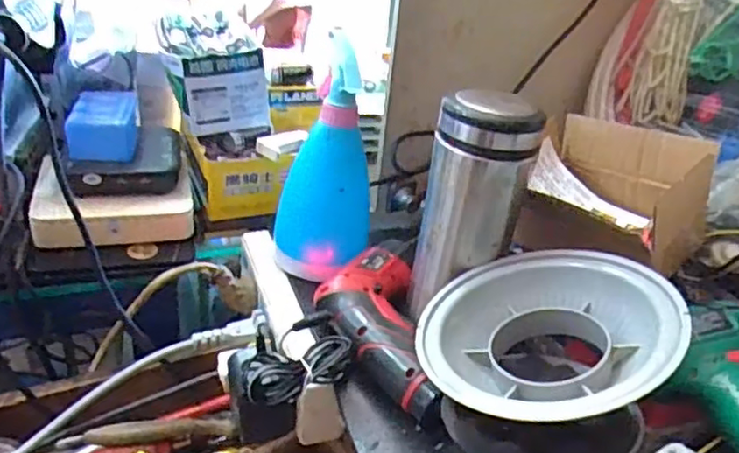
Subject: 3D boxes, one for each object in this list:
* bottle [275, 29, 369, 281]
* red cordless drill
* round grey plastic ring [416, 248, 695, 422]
[{"bbox_3d":[-0.036,-0.050,0.533,0.081,0.181,0.081,4,30,-5],"label":"bottle"},{"bbox_3d":[0.000,0.079,0.483,0.077,0.048,0.166,1,31,-9],"label":"red cordless drill"},{"bbox_3d":[0.111,0.071,0.398,0.154,0.049,0.136,-6,34,21],"label":"round grey plastic ring"}]

